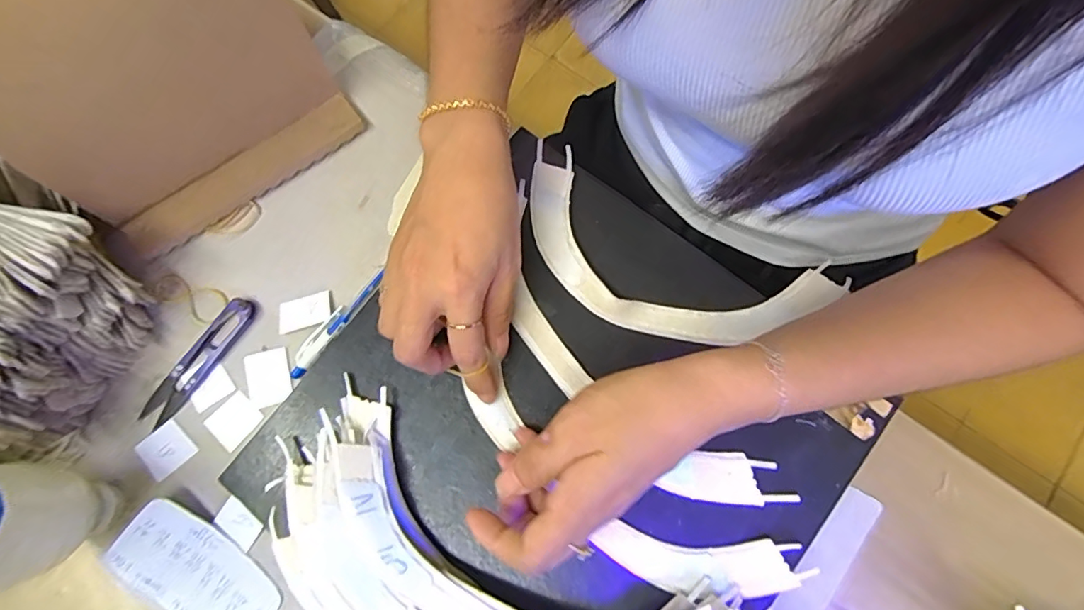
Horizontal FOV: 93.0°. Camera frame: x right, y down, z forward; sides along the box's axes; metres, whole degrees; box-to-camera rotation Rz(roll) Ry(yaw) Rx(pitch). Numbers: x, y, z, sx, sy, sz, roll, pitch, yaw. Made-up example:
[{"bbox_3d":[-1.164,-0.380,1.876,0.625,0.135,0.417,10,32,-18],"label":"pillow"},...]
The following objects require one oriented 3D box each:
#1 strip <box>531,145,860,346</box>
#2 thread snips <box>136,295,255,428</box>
[{"bbox_3d":[0.078,-0.027,0.336,0.212,0.016,0.094,26,77,6],"label":"strip"},{"bbox_3d":[-0.235,0.037,0.352,0.023,0.009,0.099,33,78,9],"label":"thread snips"}]

